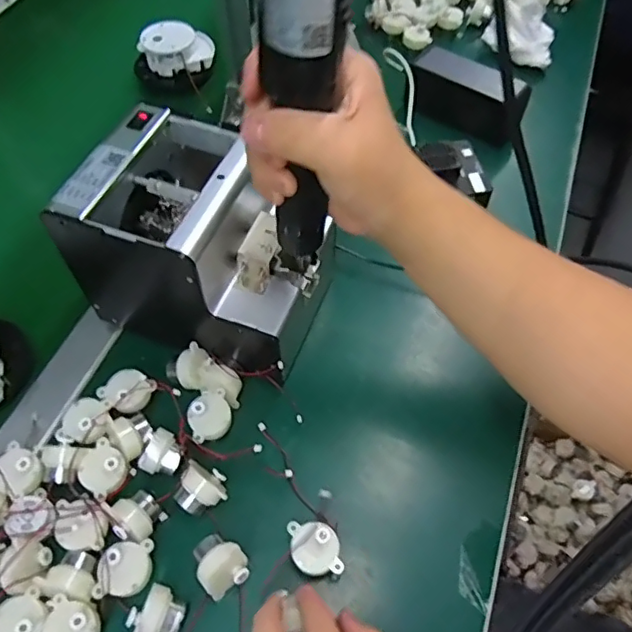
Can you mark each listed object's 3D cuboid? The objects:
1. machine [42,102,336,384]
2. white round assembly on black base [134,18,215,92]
[{"bbox_3d":[-0.083,-0.054,0.445,0.168,0.145,0.131,21,59,12],"label":"machine"},{"bbox_3d":[-0.169,-0.308,0.661,0.096,0.048,0.071,-16,58,-9],"label":"white round assembly on black base"}]

